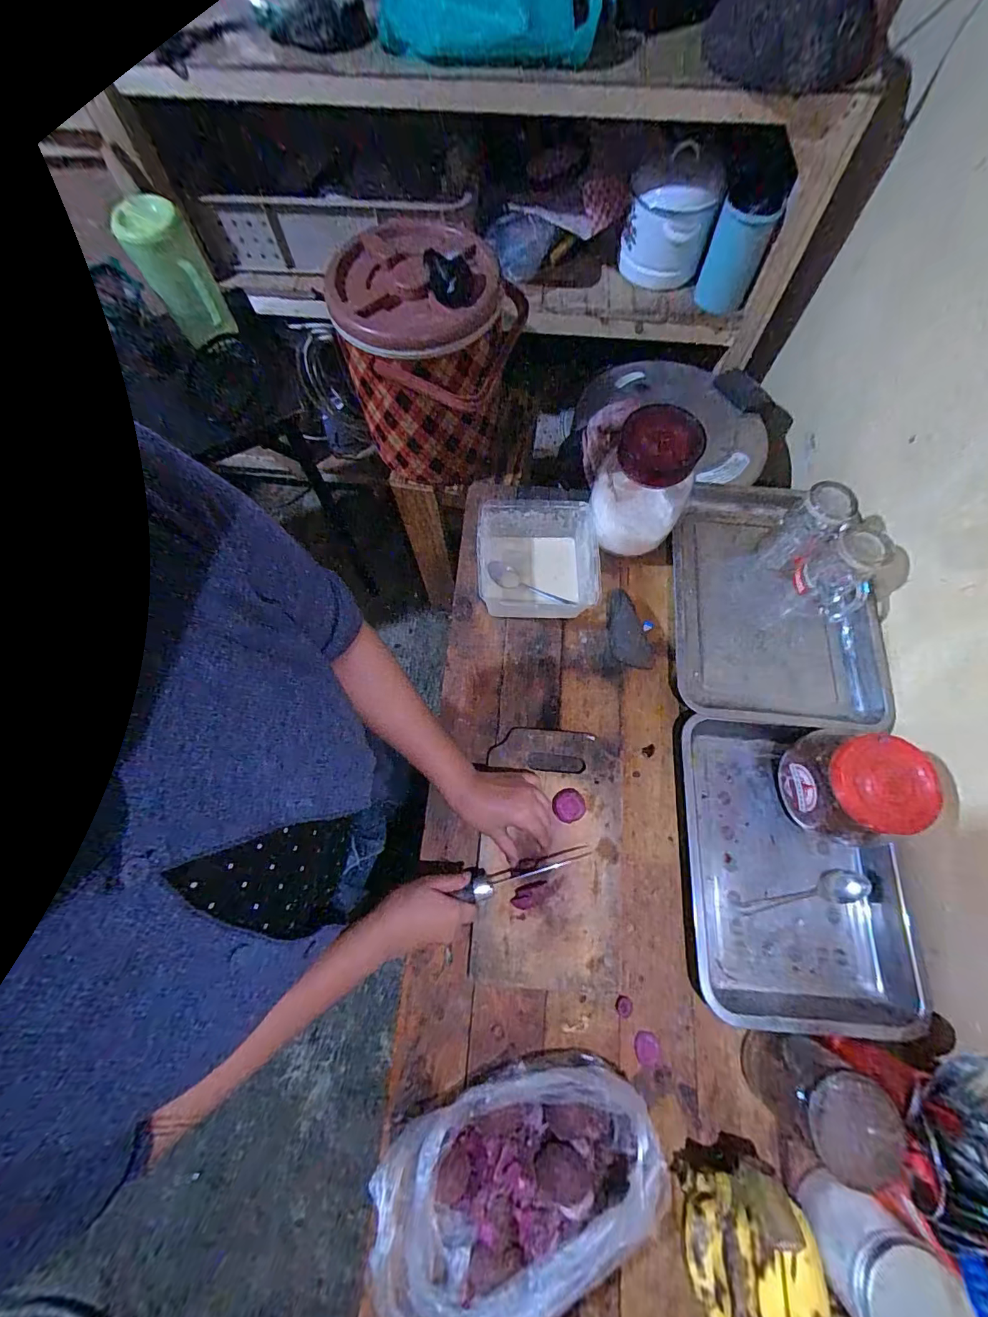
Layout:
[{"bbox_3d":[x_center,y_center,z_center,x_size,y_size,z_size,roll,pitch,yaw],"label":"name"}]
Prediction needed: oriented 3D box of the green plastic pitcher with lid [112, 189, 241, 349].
[{"bbox_3d":[-0.587,-0.712,0.860,0.109,0.176,0.104,-32,73,-10],"label":"green plastic pitcher with lid"}]

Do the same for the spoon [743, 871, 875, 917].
[{"bbox_3d":[0.376,0.291,0.563,0.146,0.029,0.035,-14,71,-3],"label":"spoon"}]

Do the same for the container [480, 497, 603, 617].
[{"bbox_3d":[0.066,-0.147,0.695,0.170,0.075,0.152,1,71,2],"label":"container"}]

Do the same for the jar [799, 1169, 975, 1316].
[{"bbox_3d":[0.347,0.557,0.426,0.083,0.109,0.093,-32,73,-10],"label":"jar"}]

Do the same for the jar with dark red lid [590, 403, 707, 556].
[{"bbox_3d":[0.209,-0.242,0.655,0.119,0.203,0.109,0,70,1],"label":"jar with dark red lid"}]

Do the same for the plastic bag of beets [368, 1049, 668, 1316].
[{"bbox_3d":[0.022,0.520,0.460,0.280,0.083,0.168,-26,72,-8],"label":"plastic bag of beets"}]

